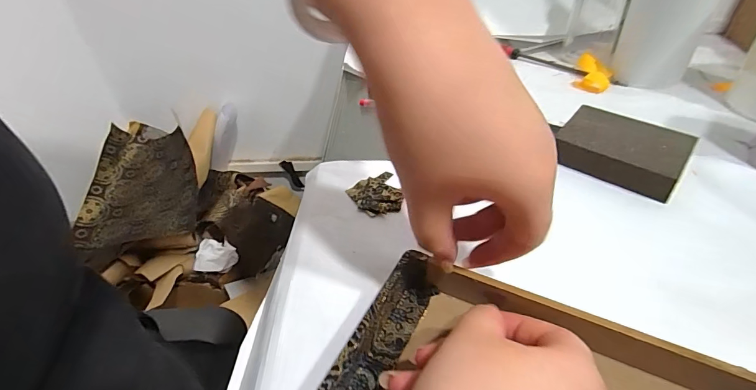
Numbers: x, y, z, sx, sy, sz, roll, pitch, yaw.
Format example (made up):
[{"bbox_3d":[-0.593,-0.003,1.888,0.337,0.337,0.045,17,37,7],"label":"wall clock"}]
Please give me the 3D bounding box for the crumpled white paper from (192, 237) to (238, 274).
[{"bbox_3d":[-0.302,0.118,0.750,0.047,0.060,0.071,5,42,11],"label":"crumpled white paper"}]

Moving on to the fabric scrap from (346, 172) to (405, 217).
[{"bbox_3d":[0.000,-0.002,0.345,0.044,0.004,0.047,-21,43,-18],"label":"fabric scrap"}]

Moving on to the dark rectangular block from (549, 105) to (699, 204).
[{"bbox_3d":[0.213,-0.041,0.357,0.096,0.028,0.069,27,50,31],"label":"dark rectangular block"}]

